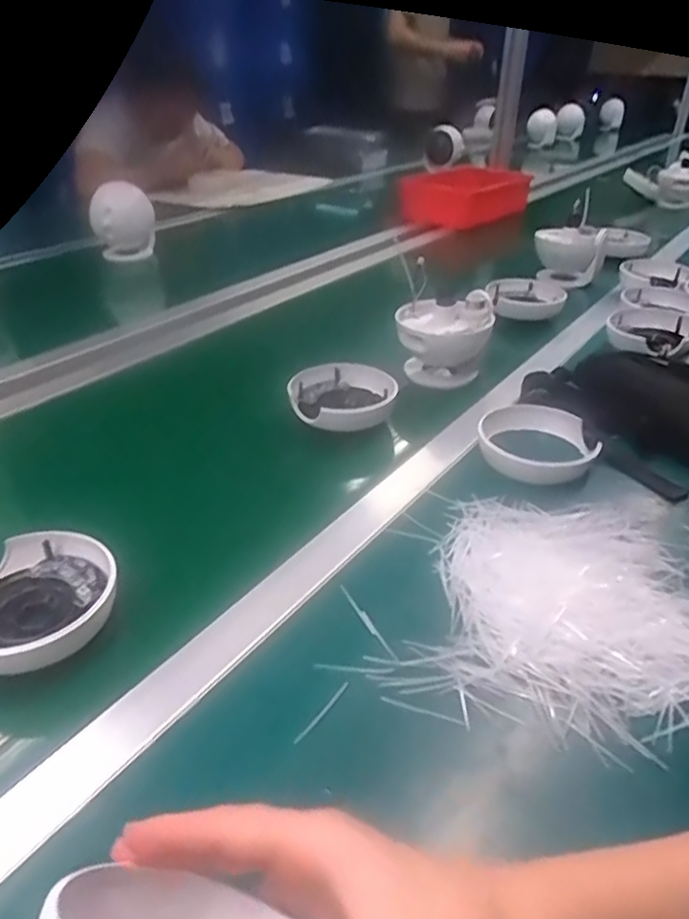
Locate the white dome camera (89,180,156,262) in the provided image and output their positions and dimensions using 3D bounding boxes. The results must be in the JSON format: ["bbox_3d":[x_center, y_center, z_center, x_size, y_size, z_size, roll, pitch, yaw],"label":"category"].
[{"bbox_3d":[-0.418,-0.452,1.240,0.114,0.147,0.096,-8,33,-15],"label":"white dome camera"}]

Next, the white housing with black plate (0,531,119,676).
[{"bbox_3d":[-0.225,0.100,0.463,0.103,0.033,0.115,22,37,29],"label":"white housing with black plate"}]

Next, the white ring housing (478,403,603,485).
[{"bbox_3d":[0.197,-0.020,0.676,0.122,0.028,0.120,14,34,18],"label":"white ring housing"}]

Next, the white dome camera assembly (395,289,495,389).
[{"bbox_3d":[0.125,-0.146,0.825,0.110,0.111,0.099,9,33,11],"label":"white dome camera assembly"}]

